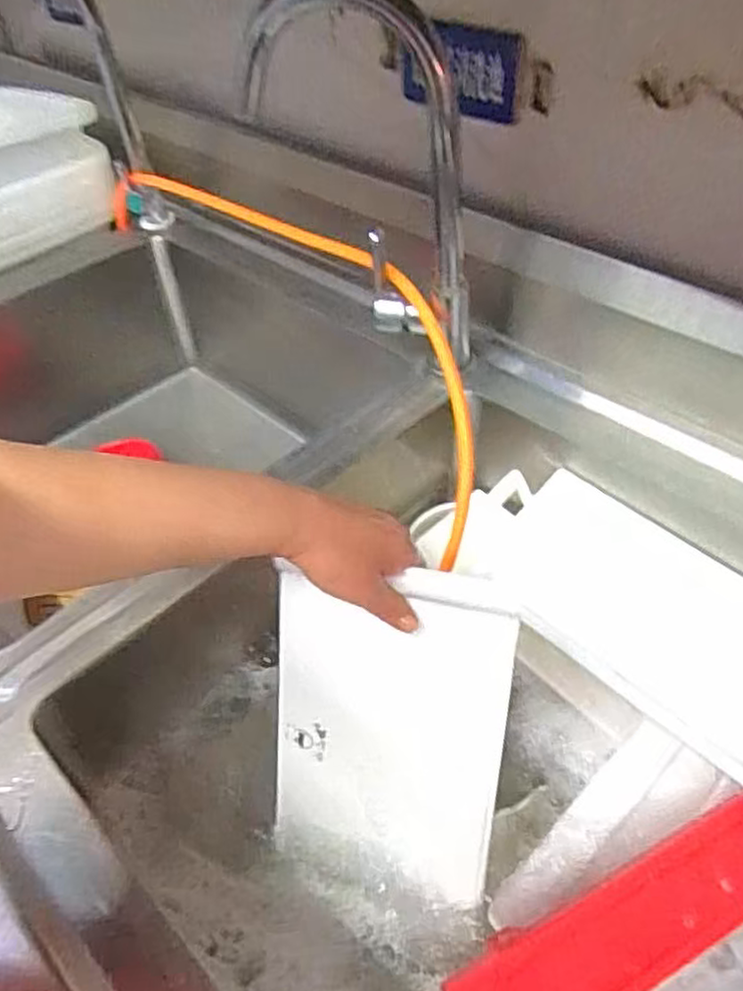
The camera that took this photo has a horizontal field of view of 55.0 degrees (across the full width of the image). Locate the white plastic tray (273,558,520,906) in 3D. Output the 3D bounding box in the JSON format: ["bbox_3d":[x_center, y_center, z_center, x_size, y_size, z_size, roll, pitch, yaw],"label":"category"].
[{"bbox_3d":[0.009,0.176,0.538,0.173,0.264,0.017,8,17,13],"label":"white plastic tray"}]

